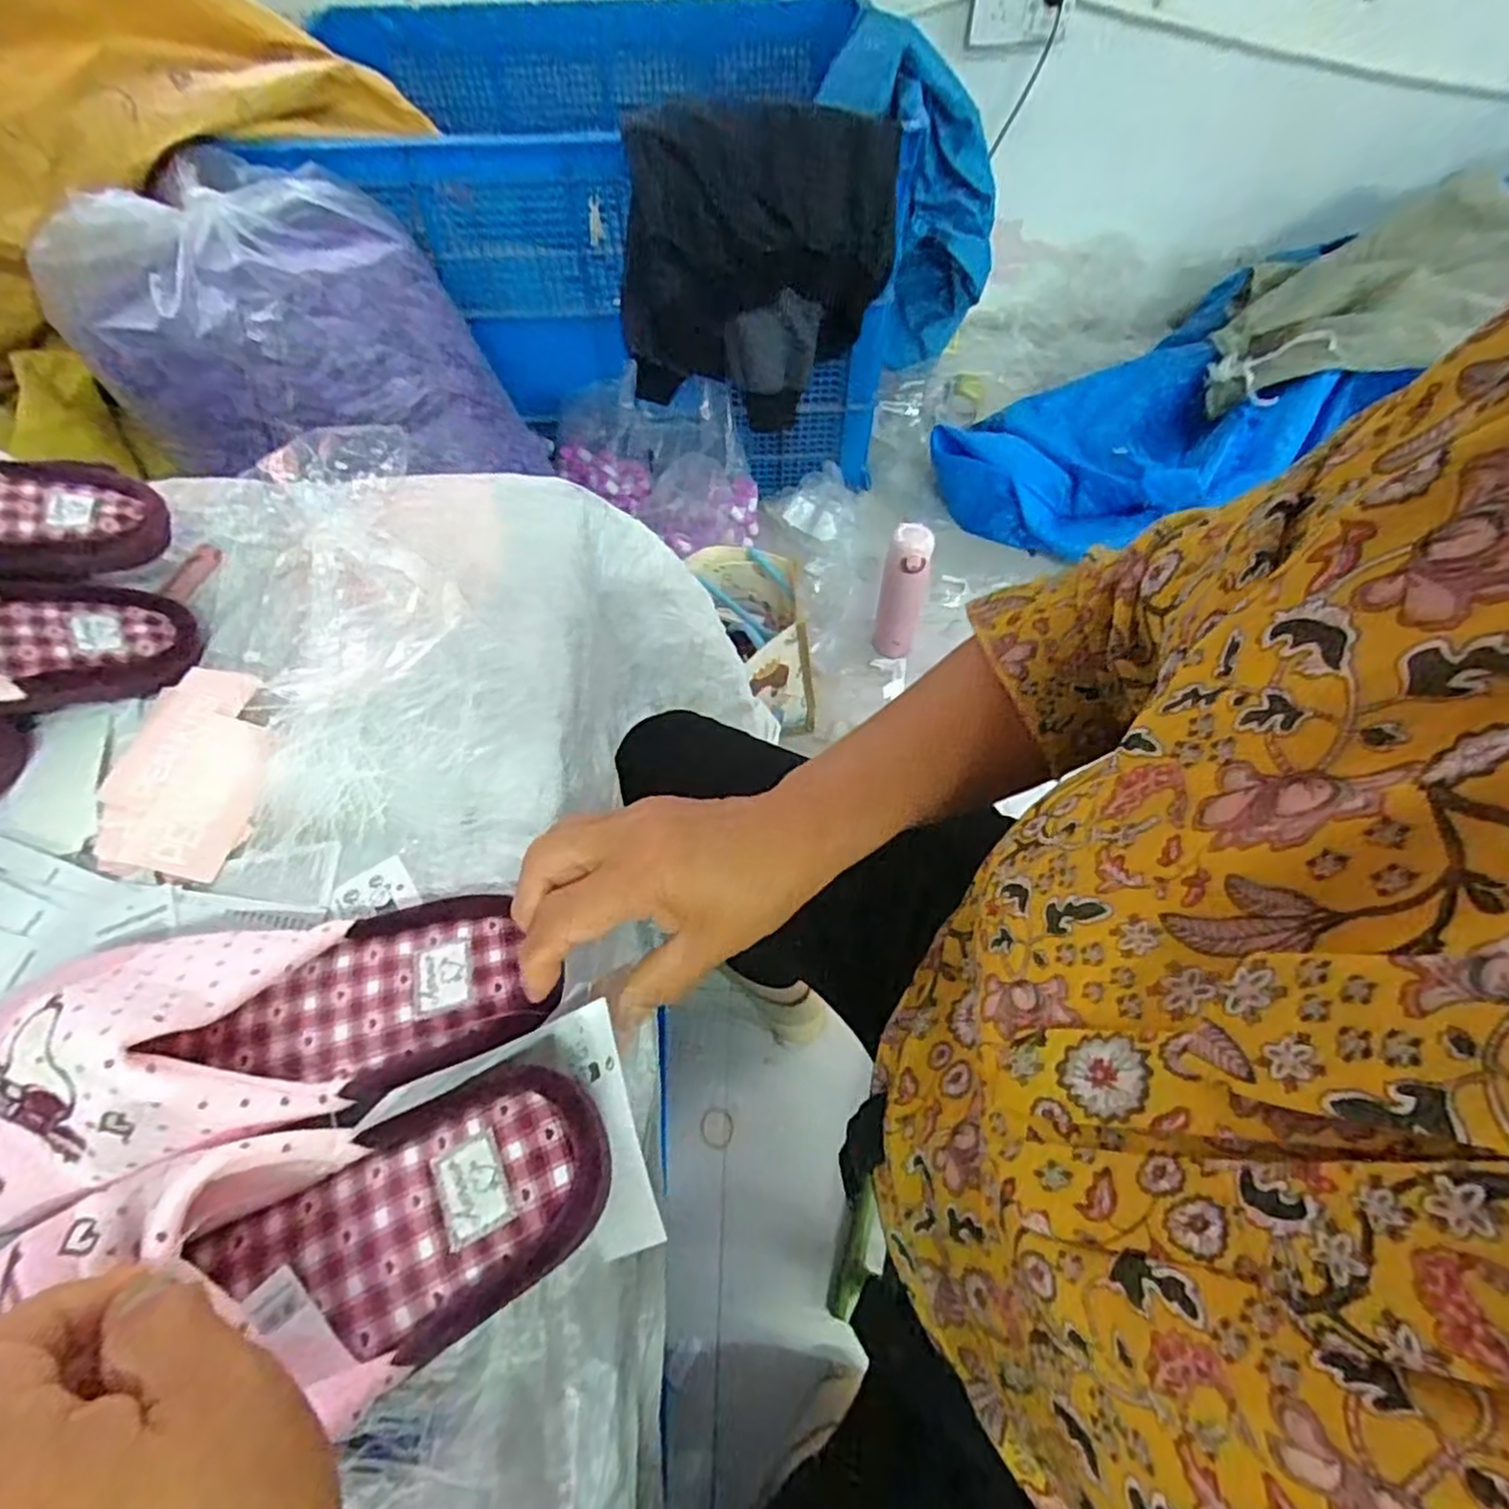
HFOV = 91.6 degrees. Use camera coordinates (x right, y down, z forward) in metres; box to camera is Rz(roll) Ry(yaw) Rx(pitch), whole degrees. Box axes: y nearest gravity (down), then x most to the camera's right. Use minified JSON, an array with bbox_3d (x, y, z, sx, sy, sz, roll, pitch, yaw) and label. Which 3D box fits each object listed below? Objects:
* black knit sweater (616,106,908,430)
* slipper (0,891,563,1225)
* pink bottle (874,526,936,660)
[{"bbox_3d":[0.001,-0.644,1.005,0.353,0.382,0.075,-2,57,-1],"label":"black knit sweater"},{"bbox_3d":[-0.219,0.109,0.307,0.241,0.082,0.100,-12,57,-21],"label":"slipper"},{"bbox_3d":[0.220,-0.244,1.087,0.066,0.200,0.073,14,58,9],"label":"pink bottle"}]

